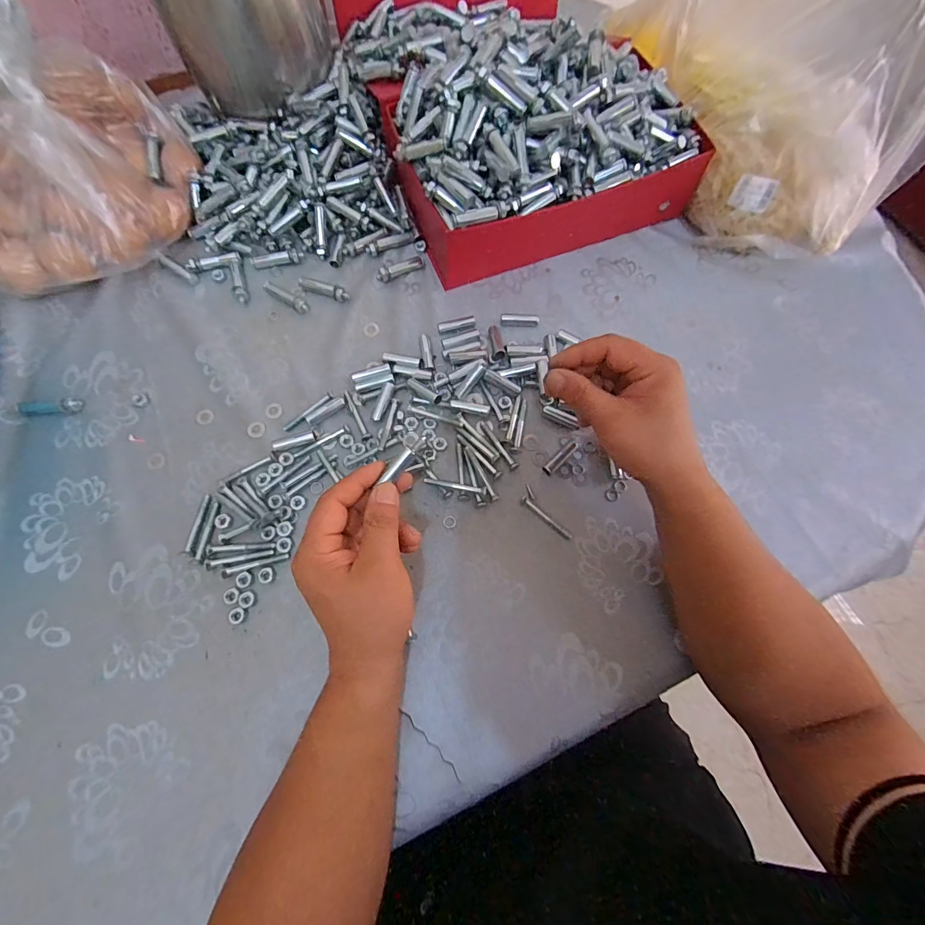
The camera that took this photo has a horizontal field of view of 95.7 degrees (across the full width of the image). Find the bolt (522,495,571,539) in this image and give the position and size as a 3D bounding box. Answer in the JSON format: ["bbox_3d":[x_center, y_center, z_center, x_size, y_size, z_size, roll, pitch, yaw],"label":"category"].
[{"bbox_3d":[0.076,0.050,0.381,0.056,0.004,0.008,39,75,10],"label":"bolt"}]

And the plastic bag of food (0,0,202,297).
[{"bbox_3d":[-0.388,-0.282,0.390,0.231,0.159,0.167,-28,76,-10],"label":"plastic bag of food"}]

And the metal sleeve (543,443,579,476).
[{"bbox_3d":[0.094,-0.006,0.397,0.044,0.013,0.010,-43,79,-13],"label":"metal sleeve"}]

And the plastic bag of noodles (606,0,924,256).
[{"bbox_3d":[0.300,-0.406,0.410,0.161,0.243,0.365,-23,75,-9],"label":"plastic bag of noodles"}]

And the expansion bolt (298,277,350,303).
[{"bbox_3d":[-0.147,-0.184,0.442,0.057,0.009,0.015,19,73,4],"label":"expansion bolt"}]

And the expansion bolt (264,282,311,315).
[{"bbox_3d":[-0.184,-0.175,0.436,0.058,0.009,0.015,36,75,9],"label":"expansion bolt"}]

